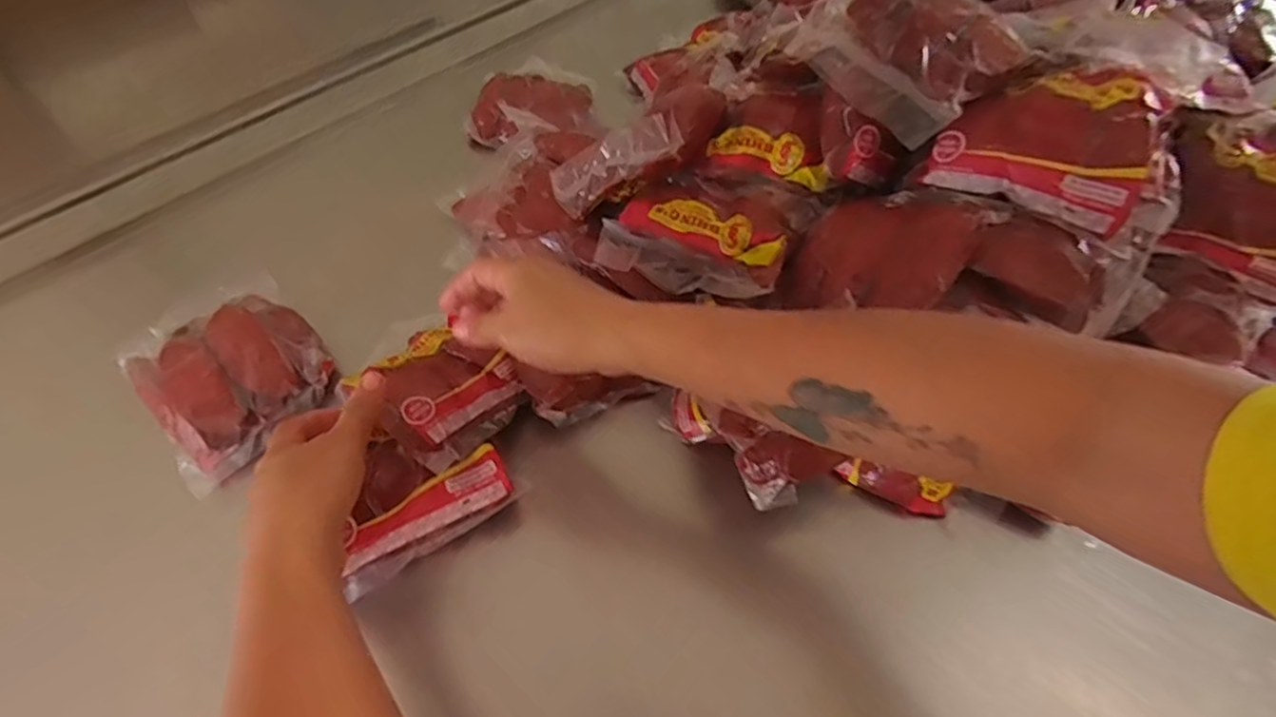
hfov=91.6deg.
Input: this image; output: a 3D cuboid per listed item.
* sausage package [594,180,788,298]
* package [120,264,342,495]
[{"bbox_3d":[0.039,-0.084,0.446,0.132,0.048,0.063,25,57,14],"label":"sausage package"},{"bbox_3d":[-0.303,0.008,0.463,0.119,0.043,0.129,-37,64,-25],"label":"package"}]

